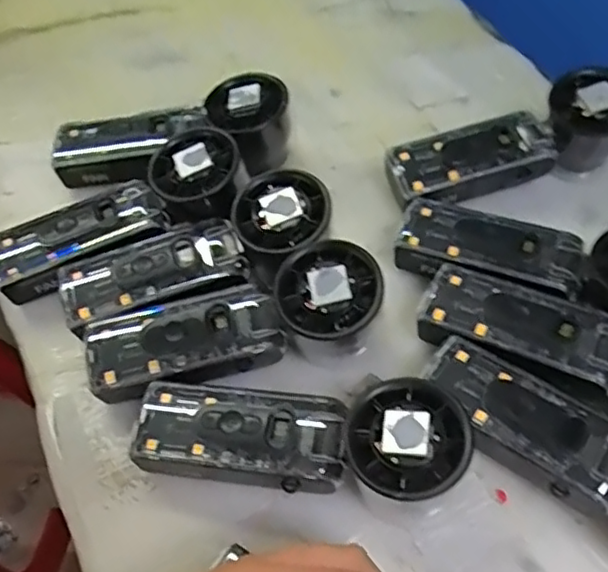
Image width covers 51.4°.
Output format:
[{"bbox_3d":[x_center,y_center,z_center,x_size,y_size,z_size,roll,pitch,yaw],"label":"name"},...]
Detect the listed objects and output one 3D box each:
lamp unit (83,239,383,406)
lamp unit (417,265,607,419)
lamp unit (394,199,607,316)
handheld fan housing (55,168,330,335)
[{"bbox_3d":[-0.040,0.024,0.358,0.167,0.062,0.056,-10,56,-5],"label":"lamp unit"},{"bbox_3d":[0.147,0.032,0.340,0.167,0.049,0.057,26,61,19],"label":"lamp unit"},{"bbox_3d":[0.138,-0.016,0.375,0.164,0.059,0.065,28,61,19],"label":"lamp unit"},{"bbox_3d":[-0.063,-0.013,0.386,0.172,0.049,0.062,-22,57,2],"label":"handheld fan housing"}]

